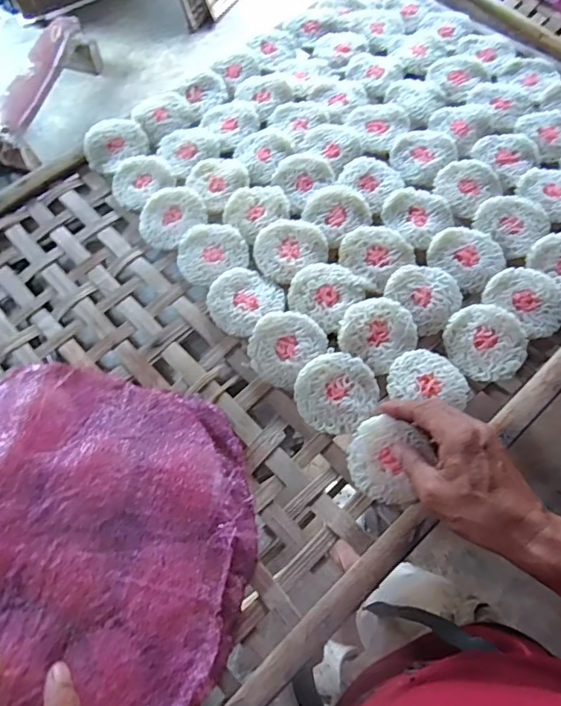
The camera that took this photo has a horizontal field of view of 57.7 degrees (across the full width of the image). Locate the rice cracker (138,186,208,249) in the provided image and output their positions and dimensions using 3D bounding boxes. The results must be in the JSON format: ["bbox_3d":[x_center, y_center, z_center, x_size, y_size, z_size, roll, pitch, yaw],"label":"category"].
[{"bbox_3d":[-0.128,-0.159,0.591,0.077,0.012,0.075,0,68,0],"label":"rice cracker"}]

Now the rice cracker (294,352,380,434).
[{"bbox_3d":[0.054,0.038,0.491,0.078,0.016,0.074,-2,68,-1],"label":"rice cracker"}]

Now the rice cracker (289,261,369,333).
[{"bbox_3d":[0.047,-0.064,0.530,0.070,0.004,0.071,40,73,14],"label":"rice cracker"}]

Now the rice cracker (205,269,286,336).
[{"bbox_3d":[-0.040,-0.057,0.537,0.071,0.008,0.073,-36,69,-10],"label":"rice cracker"}]

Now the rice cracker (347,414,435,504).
[{"bbox_3d":[0.094,0.094,0.457,0.069,0.007,0.071,22,97,27],"label":"rice cracker"}]

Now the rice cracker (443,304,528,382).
[{"bbox_3d":[0.205,-0.012,0.503,0.074,0.009,0.077,-8,69,-4],"label":"rice cracker"}]

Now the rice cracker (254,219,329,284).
[{"bbox_3d":[0.009,-0.117,0.554,0.075,0.004,0.072,0,68,0],"label":"rice cracker"}]

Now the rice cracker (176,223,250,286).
[{"bbox_3d":[-0.078,-0.111,0.568,0.075,0.019,0.074,0,68,0],"label":"rice cracker"}]

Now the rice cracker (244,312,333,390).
[{"bbox_3d":[0.004,-0.007,0.516,0.072,0.020,0.071,41,74,14],"label":"rice cracker"}]

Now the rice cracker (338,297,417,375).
[{"bbox_3d":[0.097,-0.022,0.510,0.070,0.010,0.072,0,68,0],"label":"rice cracker"}]

